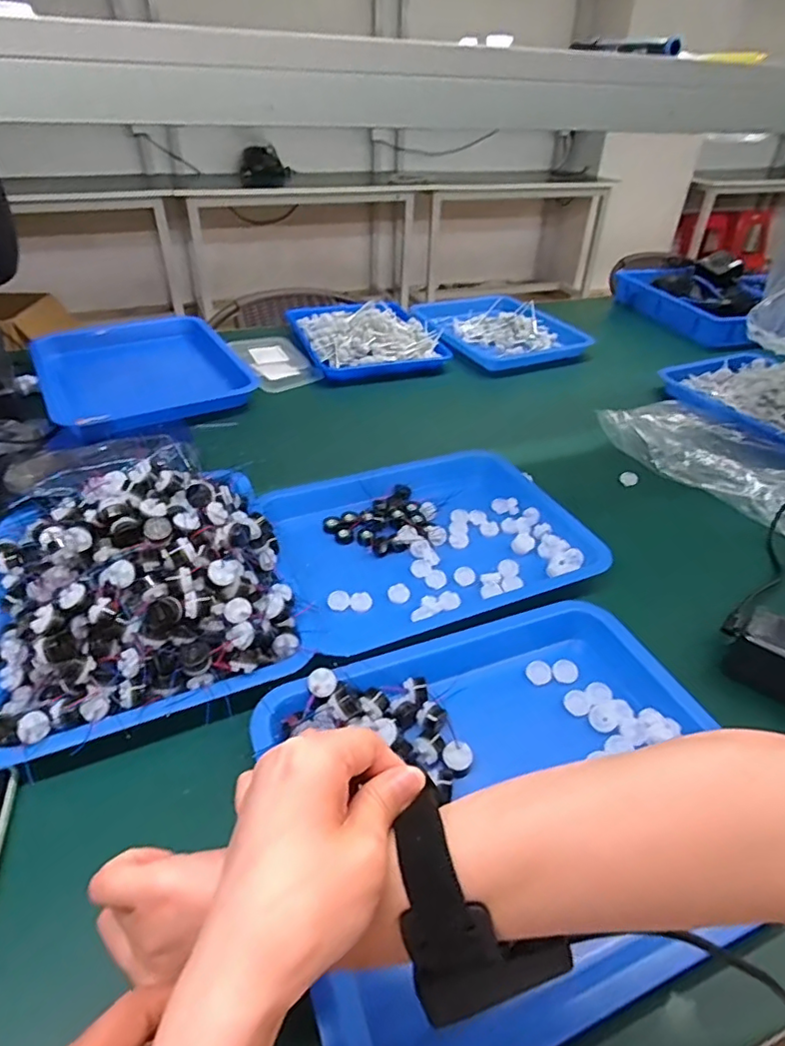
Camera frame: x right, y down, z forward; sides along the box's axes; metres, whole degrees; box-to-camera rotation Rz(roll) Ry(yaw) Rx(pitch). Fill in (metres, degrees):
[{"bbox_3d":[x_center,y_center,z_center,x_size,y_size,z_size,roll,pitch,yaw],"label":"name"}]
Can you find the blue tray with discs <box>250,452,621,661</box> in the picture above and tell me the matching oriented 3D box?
[{"bbox_3d":[0.029,0.010,0.629,0.320,0.034,0.262,-14,42,-21],"label":"blue tray with discs"}]

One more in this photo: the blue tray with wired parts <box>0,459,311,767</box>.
[{"bbox_3d":[-0.225,0.030,0.505,0.246,0.107,0.300,-12,41,-19],"label":"blue tray with wired parts"}]

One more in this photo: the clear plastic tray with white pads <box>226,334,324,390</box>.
[{"bbox_3d":[-0.211,-0.290,1.014,0.110,0.020,0.182,-20,50,-22],"label":"clear plastic tray with white pads"}]

